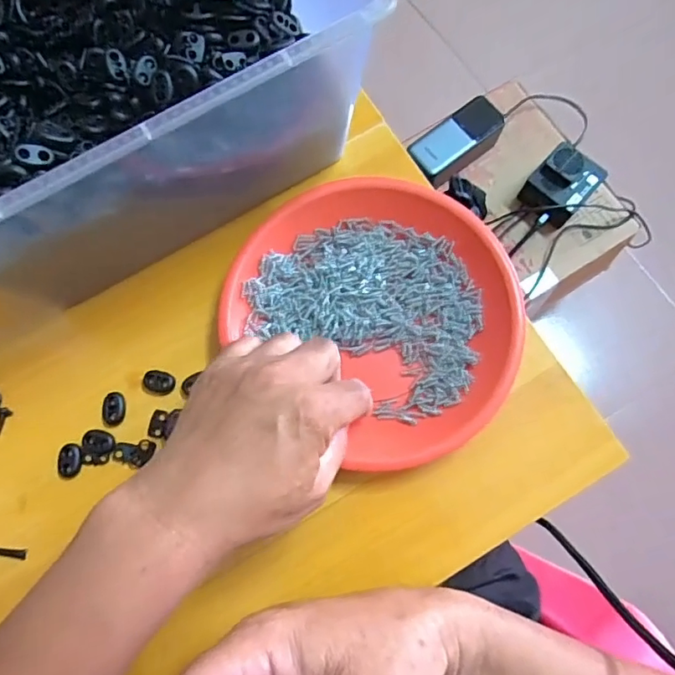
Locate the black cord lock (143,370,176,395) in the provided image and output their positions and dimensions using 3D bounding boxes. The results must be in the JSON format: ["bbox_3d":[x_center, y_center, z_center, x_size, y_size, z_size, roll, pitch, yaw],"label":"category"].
[{"bbox_3d":[-0.123,0.031,0.355,0.023,0.004,0.015,9,76,4],"label":"black cord lock"}]

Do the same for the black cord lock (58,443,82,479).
[{"bbox_3d":[-0.178,0.082,0.343,0.015,0.004,0.022,-6,75,0],"label":"black cord lock"}]

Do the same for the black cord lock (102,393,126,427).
[{"bbox_3d":[-0.153,0.049,0.351,0.015,0.004,0.022,-6,75,0],"label":"black cord lock"}]

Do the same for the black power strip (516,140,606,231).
[{"bbox_3d":[0.286,-0.191,0.654,0.076,0.053,0.080,43,80,11],"label":"black power strip"}]

